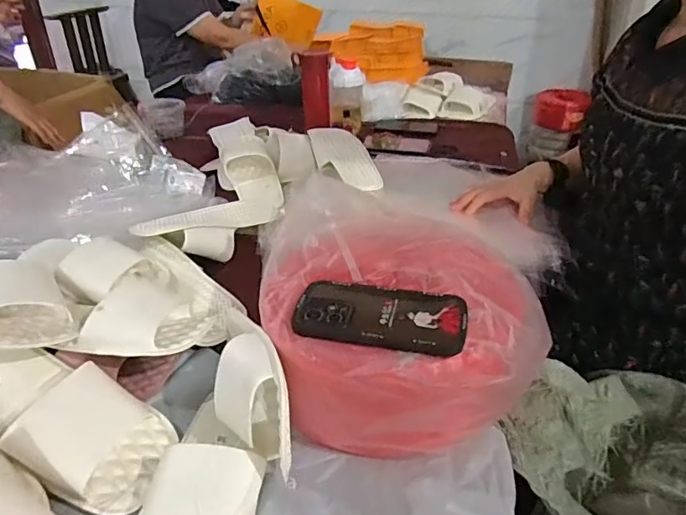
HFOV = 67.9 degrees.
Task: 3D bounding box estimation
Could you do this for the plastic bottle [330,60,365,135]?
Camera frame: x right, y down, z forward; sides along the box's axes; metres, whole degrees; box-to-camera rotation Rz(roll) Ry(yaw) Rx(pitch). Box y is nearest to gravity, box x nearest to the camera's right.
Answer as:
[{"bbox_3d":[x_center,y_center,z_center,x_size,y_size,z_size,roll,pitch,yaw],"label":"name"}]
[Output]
[{"bbox_3d":[0.011,-0.402,1.268,0.082,0.157,0.091,-1,32,-2],"label":"plastic bottle"}]

